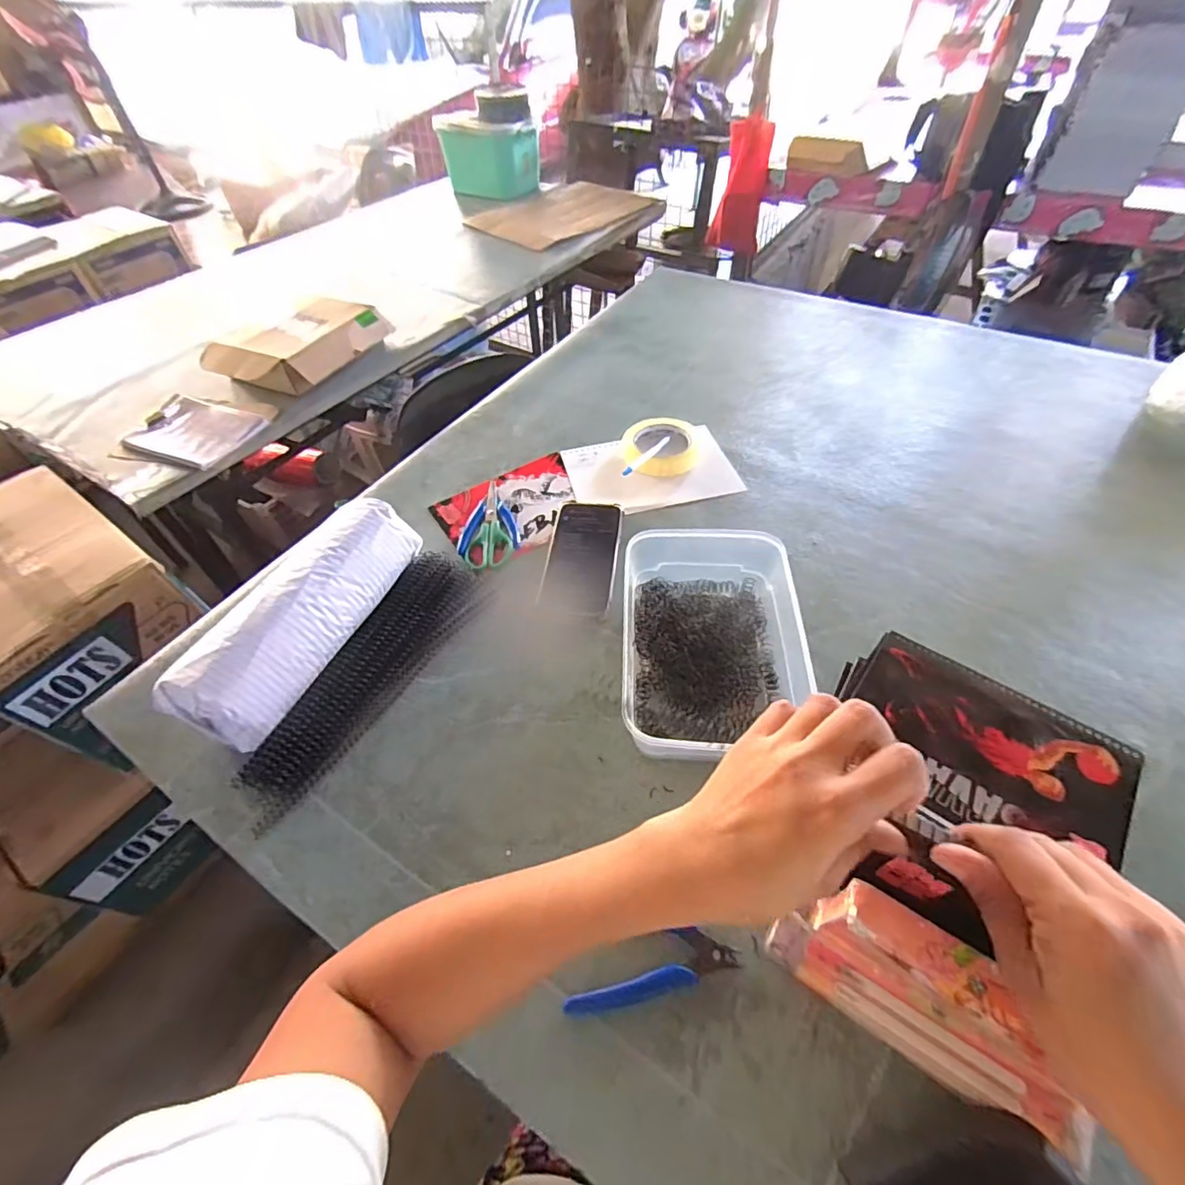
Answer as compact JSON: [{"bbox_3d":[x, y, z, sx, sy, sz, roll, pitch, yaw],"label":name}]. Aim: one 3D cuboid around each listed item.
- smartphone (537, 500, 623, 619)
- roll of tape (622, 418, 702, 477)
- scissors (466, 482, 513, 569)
[{"bbox_3d":[-0.011,-0.045,0.625,0.080,0.010,0.177,4,50,5],"label":"smartphone"},{"bbox_3d":[0.096,-0.199,0.753,0.105,0.021,0.119,4,50,5],"label":"roll of tape"},{"bbox_3d":[-0.126,-0.086,0.676,0.054,0.005,0.153,-5,50,-2],"label":"scissors"}]

